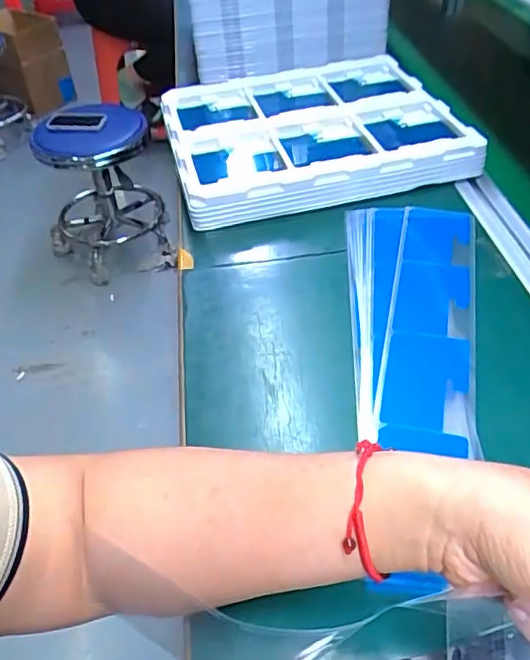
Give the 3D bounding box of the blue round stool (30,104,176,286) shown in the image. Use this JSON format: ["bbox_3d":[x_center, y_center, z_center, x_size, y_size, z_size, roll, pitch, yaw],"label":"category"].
[{"bbox_3d":[-0.478,-0.384,1.610,0.349,0.439,0.312,-17,46,-13],"label":"blue round stool"}]

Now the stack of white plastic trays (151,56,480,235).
[{"bbox_3d":[0.046,-0.233,0.664,0.309,0.054,0.269,-11,45,-7],"label":"stack of white plastic trays"}]

